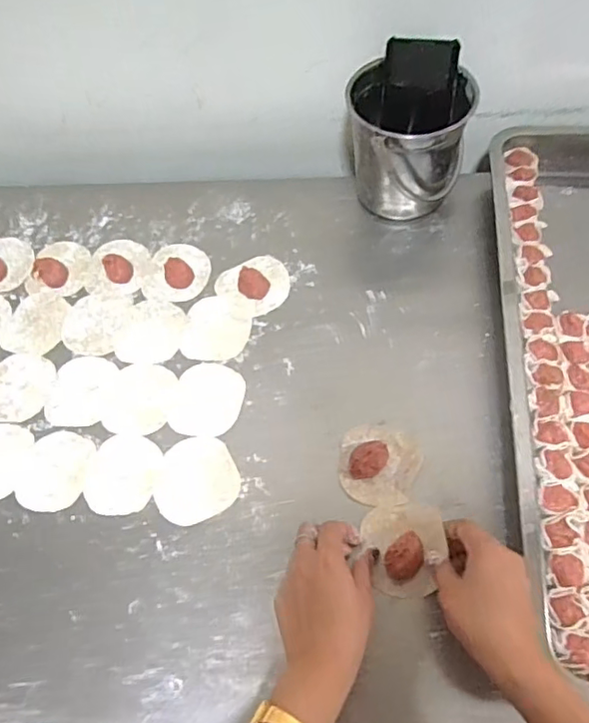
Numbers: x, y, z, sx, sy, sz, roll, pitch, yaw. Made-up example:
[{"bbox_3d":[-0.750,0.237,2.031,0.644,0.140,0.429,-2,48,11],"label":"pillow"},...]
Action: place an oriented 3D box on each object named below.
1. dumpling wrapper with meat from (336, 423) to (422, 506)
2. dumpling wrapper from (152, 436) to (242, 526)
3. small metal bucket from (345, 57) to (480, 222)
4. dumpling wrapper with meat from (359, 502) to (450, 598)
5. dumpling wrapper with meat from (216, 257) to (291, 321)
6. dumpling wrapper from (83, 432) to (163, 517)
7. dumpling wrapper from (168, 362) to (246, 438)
[{"bbox_3d":[0.078,0.095,0.535,0.073,0.021,0.076,-1,61,3],"label":"dumpling wrapper with meat"},{"bbox_3d":[-0.096,0.113,0.551,0.079,0.004,0.081,-1,61,3],"label":"dumpling wrapper"},{"bbox_3d":[0.131,-0.243,0.655,0.123,0.136,0.128,-1,61,3],"label":"small metal bucket"},{"bbox_3d":[0.096,0.160,0.492,0.064,0.024,0.077,-5,61,0],"label":"dumpling wrapper with meat"},{"bbox_3d":[-0.045,-0.090,0.653,0.081,0.019,0.076,-1,61,3],"label":"dumpling wrapper with meat"},{"bbox_3d":[-0.169,0.109,0.560,0.069,0.004,0.079,6,62,6],"label":"dumpling wrapper"},{"bbox_3d":[-0.089,0.038,0.592,0.071,0.004,0.081,7,62,7],"label":"dumpling wrapper"}]

